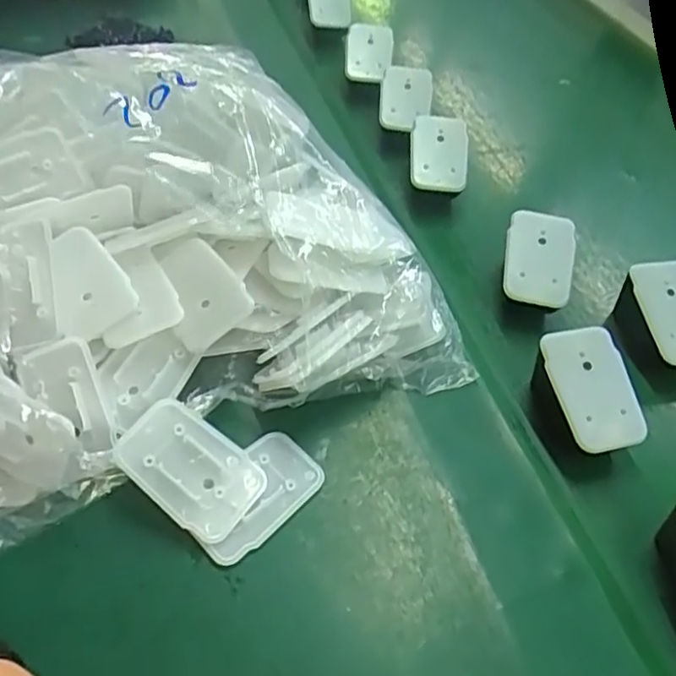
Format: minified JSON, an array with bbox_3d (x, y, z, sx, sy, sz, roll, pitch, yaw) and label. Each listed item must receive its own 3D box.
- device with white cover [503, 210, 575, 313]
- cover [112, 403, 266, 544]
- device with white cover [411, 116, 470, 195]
[{"bbox_3d":[0.131,-0.052,0.416,0.043,0.013,0.063,10,76,3],"label":"device with white cover"},{"bbox_3d":[-0.072,0.064,0.312,0.068,0.008,0.044,40,63,-1],"label":"cover"},{"bbox_3d":[0.077,-0.142,0.484,0.043,0.011,0.064,7,72,-4],"label":"device with white cover"}]

